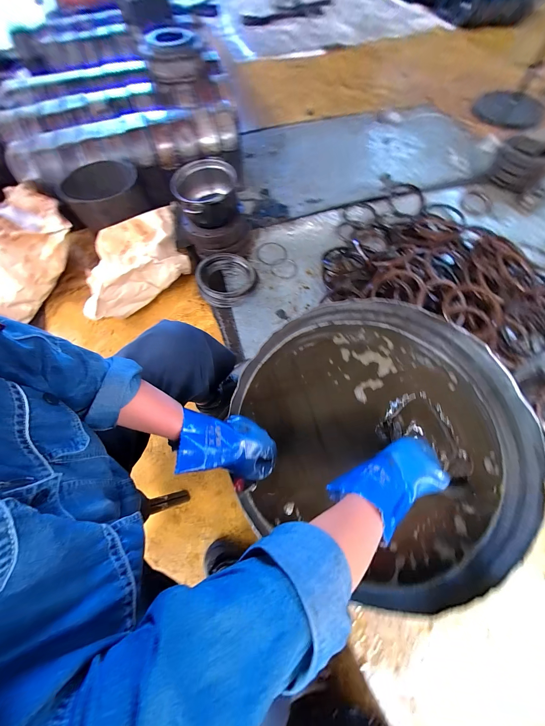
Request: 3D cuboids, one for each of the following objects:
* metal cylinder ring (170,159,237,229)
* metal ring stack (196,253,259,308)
[{"bbox_3d":[-0.260,-0.649,0.990,0.232,0.123,0.245,-5,64,-1],"label":"metal cylinder ring"},{"bbox_3d":[-0.175,-0.333,1.009,0.236,0.091,0.222,-5,64,-1],"label":"metal ring stack"}]

